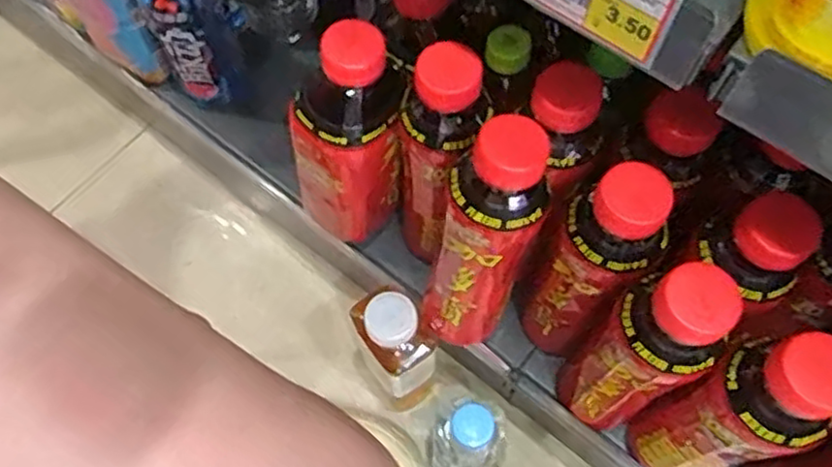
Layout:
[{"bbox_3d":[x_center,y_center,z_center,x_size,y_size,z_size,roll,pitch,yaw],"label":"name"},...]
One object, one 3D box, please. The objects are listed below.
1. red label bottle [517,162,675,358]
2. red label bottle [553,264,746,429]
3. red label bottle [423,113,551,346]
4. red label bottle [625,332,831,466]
[{"bbox_3d":[0.110,0.030,0.469,0.059,0.225,0.060,-28,68,-11],"label":"red label bottle"},{"bbox_3d":[0.133,0.082,0.445,0.063,0.223,0.058,38,72,17],"label":"red label bottle"},{"bbox_3d":[0.041,0.011,0.465,0.067,0.228,0.064,-1,66,1],"label":"red label bottle"},{"bbox_3d":[0.182,0.112,0.415,0.058,0.202,0.057,-20,67,-7],"label":"red label bottle"}]

